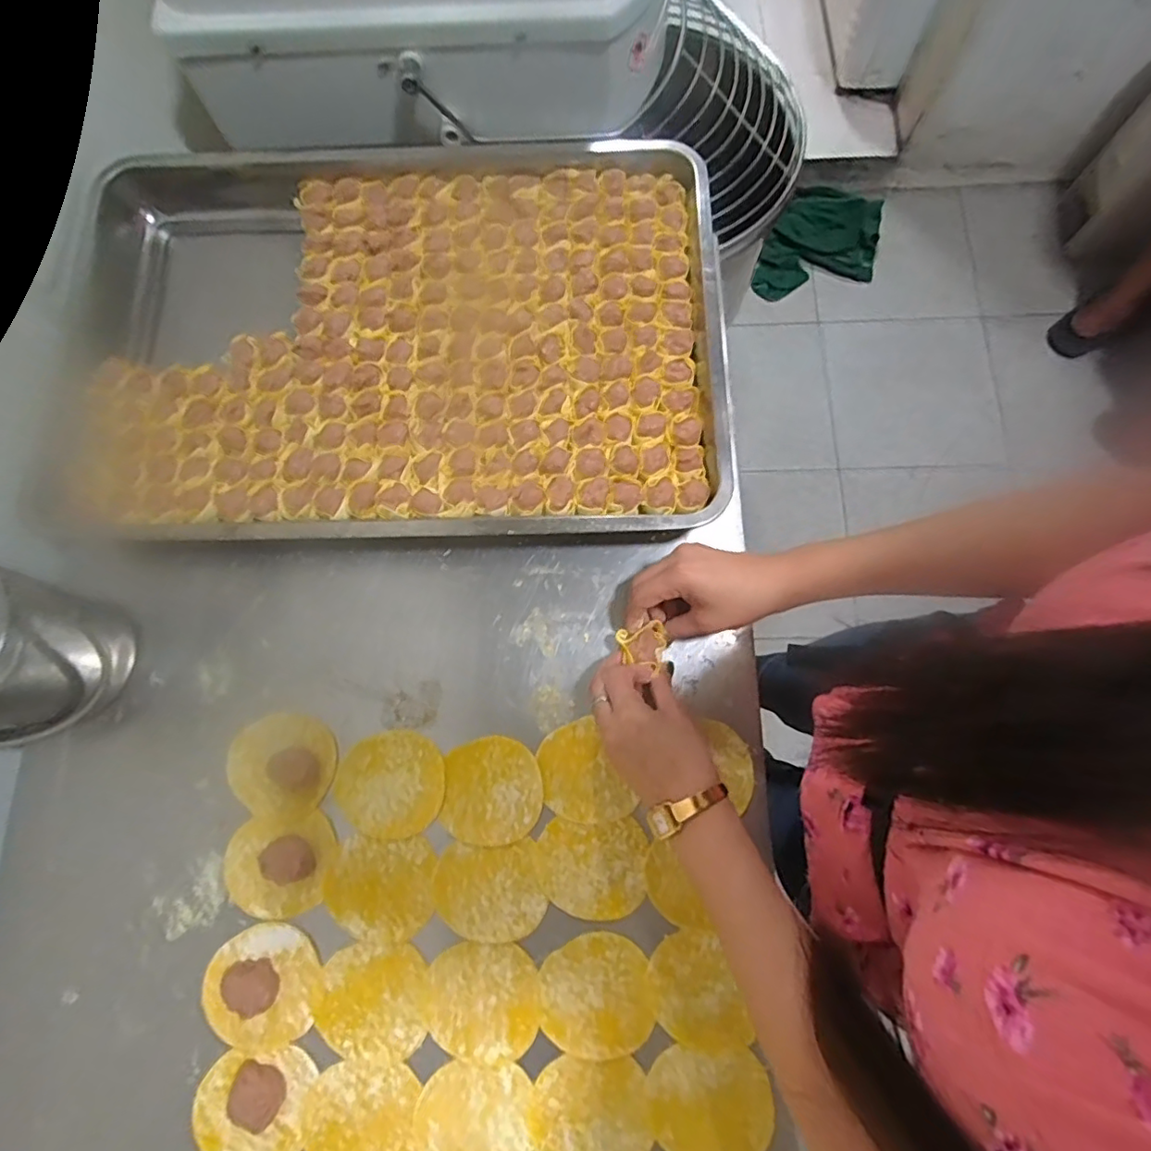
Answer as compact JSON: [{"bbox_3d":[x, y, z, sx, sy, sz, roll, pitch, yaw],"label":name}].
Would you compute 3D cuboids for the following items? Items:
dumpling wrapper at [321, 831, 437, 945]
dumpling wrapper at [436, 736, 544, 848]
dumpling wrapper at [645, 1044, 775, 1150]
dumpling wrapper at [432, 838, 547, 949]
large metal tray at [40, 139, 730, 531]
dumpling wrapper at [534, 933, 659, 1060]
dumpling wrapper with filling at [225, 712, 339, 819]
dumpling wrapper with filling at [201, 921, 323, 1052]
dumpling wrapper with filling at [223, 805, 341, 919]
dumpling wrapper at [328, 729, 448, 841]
[{"bbox_3d":[-0.151,0.241,0.448,0.081,0.005,0.072,2,75,2],"label":"dumpling wrapper"},{"bbox_3d":[-0.066,0.172,0.462,0.078,0.004,0.079,4,75,3],"label":"dumpling wrapper"},{"bbox_3d":[0.094,0.371,0.404,0.086,0.004,0.070,-1,75,1],"label":"dumpling wrapper"},{"bbox_3d":[-0.068,0.242,0.443,0.085,0.004,0.068,-3,75,1],"label":"dumpling wrapper"},{"bbox_3d":[-0.190,-0.220,0.539,0.637,0.056,0.397,-1,75,1],"label":"large metal tray"},{"bbox_3d":[0.014,0.309,0.427,0.081,0.004,0.078,0,75,2],"label":"dumpling wrapper"},{"bbox_3d":[-0.238,0.151,0.463,0.088,0.016,0.077,-5,75,0],"label":"dumpling wrapper with filling"},{"bbox_3d":[-0.233,0.304,0.426,0.078,0.014,0.080,0,75,2],"label":"dumpling wrapper with filling"},{"bbox_3d":[-0.230,0.225,0.444,0.088,0.015,0.072,-7,75,0],"label":"dumpling wrapper with filling"},{"bbox_3d":[-0.149,0.167,0.463,0.089,0.004,0.079,-15,75,-2],"label":"dumpling wrapper"}]

